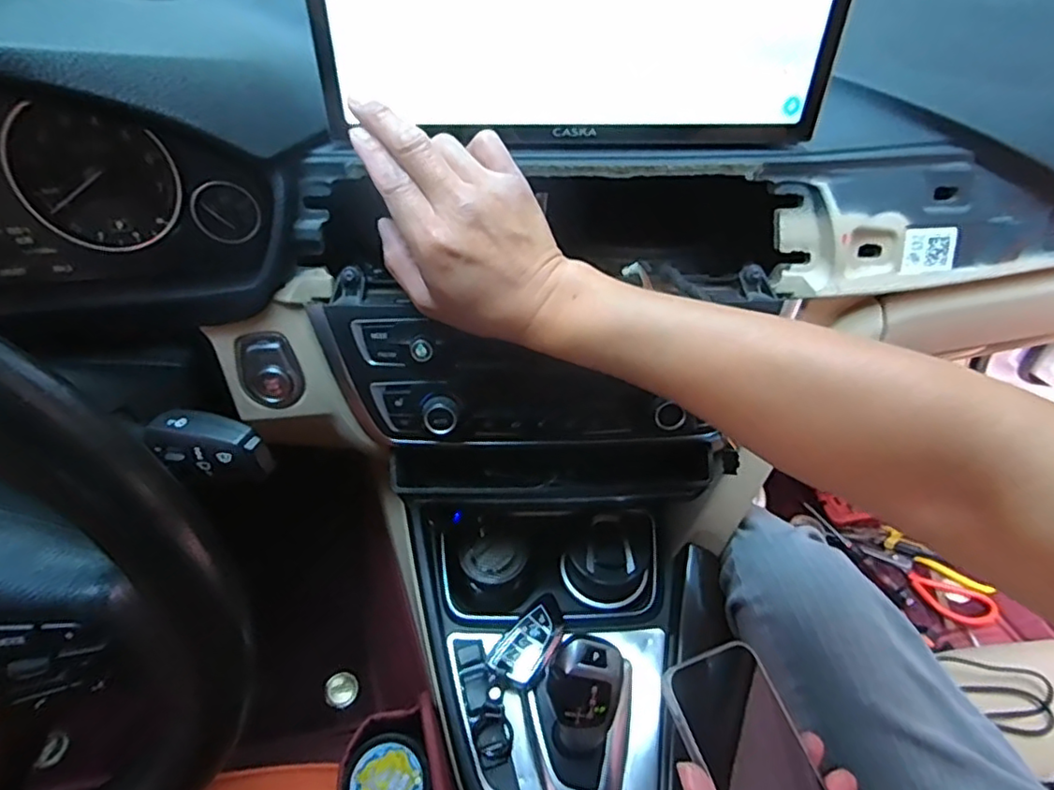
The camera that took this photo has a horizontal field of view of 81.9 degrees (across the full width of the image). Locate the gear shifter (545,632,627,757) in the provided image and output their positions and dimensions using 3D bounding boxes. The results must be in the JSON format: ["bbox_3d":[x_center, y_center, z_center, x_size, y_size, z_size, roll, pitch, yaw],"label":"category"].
[{"bbox_3d":[0.039,0.215,0.430,0.048,0.119,0.050,1,50,-1],"label":"gear shifter"}]

